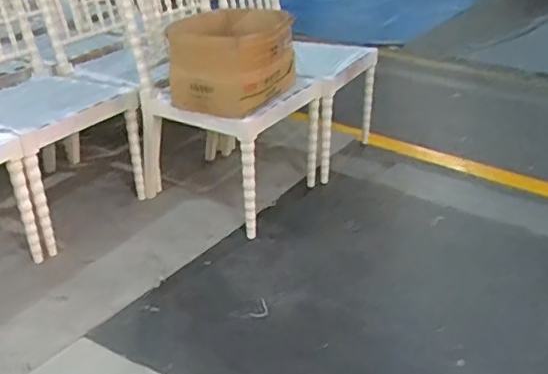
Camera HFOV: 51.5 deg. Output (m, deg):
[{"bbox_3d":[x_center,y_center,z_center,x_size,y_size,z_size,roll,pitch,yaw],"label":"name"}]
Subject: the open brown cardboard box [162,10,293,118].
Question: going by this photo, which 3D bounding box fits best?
[{"bbox_3d":[-0.122,-0.432,1.862,0.359,0.264,0.456,3,30,8],"label":"open brown cardboard box"}]

